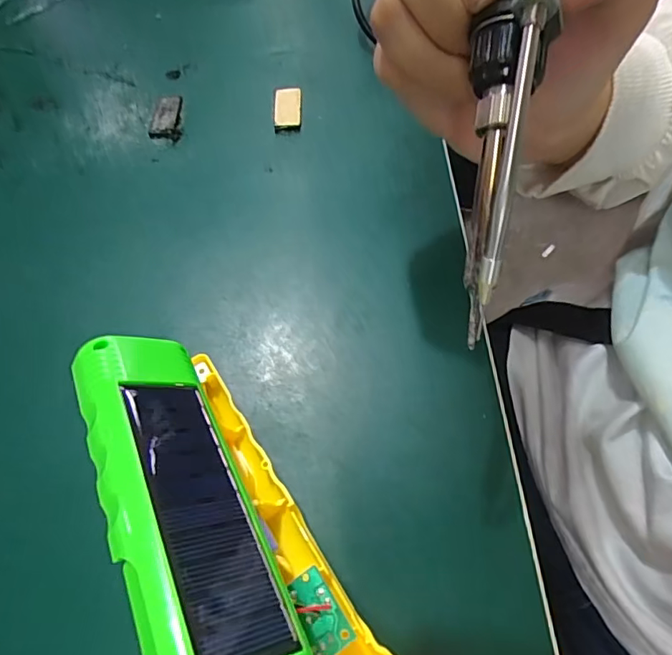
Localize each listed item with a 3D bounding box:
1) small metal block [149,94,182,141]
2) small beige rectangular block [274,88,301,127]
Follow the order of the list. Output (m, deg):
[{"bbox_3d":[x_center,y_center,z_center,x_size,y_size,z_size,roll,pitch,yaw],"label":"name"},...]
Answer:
[{"bbox_3d":[-0.100,-0.124,0.300,0.017,0.006,0.031,-3,66,4],"label":"small metal block"},{"bbox_3d":[-0.029,-0.129,0.300,0.016,0.006,0.031,-5,65,4],"label":"small beige rectangular block"}]

